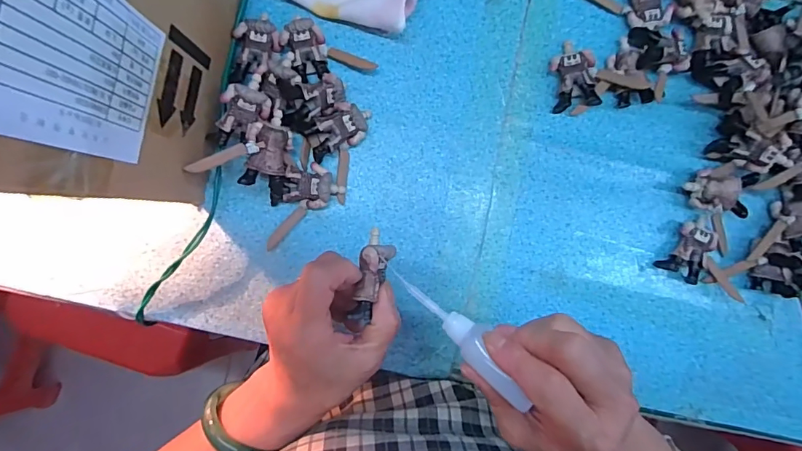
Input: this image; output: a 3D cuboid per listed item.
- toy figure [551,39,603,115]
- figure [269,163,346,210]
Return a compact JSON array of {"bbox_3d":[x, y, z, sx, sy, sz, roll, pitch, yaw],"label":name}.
[{"bbox_3d":[0.148,-0.129,0.387,0.036,0.021,0.058,-10,92,-3],"label":"toy figure"},{"bbox_3d":[-0.078,-0.031,0.373,0.058,0.025,0.035,-8,92,-3],"label":"figure"}]

